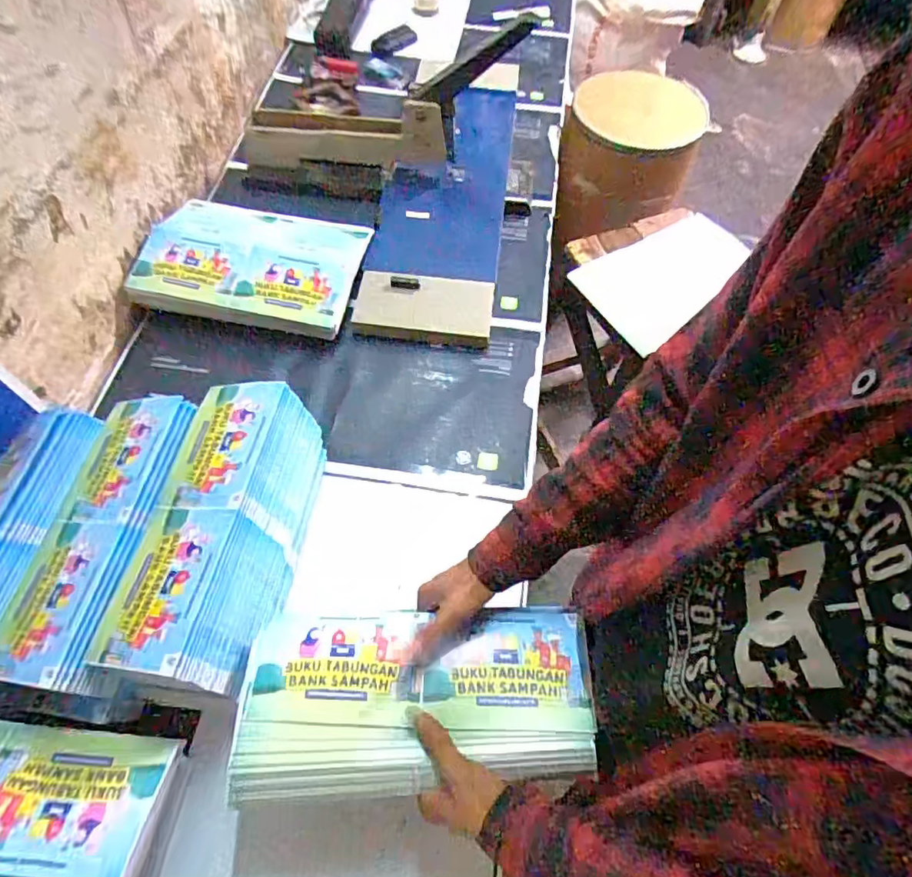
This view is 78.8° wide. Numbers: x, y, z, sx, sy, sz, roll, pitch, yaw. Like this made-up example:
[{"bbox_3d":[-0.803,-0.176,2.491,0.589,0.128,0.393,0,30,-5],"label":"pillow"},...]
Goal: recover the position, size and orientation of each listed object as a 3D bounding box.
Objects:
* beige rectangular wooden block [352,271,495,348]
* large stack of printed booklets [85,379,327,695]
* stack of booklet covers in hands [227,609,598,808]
[{"bbox_3d":[-0.047,-0.199,0.839,0.205,0.034,0.118,3,61,1],"label":"beige rectangular wooden block"},{"bbox_3d":[-0.250,0.100,0.602,0.132,0.140,0.298,6,61,2],"label":"large stack of printed booklets"},{"bbox_3d":[-0.035,0.232,0.509,0.308,0.038,0.152,-3,61,-2],"label":"stack of booklet covers in hands"}]

